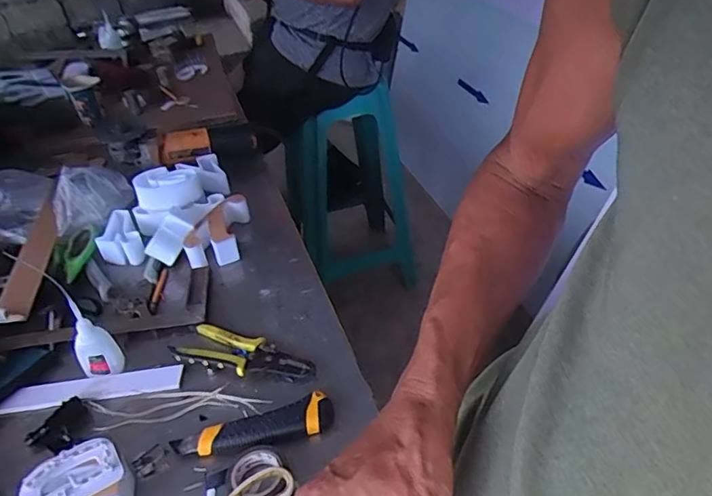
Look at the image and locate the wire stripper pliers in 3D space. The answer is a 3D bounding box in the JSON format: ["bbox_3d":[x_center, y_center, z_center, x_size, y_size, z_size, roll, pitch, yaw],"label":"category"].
[{"bbox_3d":[-0.129,0.123,0.610,0.162,0.015,0.057,10,42,17],"label":"wire stripper pliers"}]

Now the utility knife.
[{"bbox_3d":[-0.102,0.187,0.535,0.160,0.016,0.040,-16,41,-13],"label":"utility knife"}]

